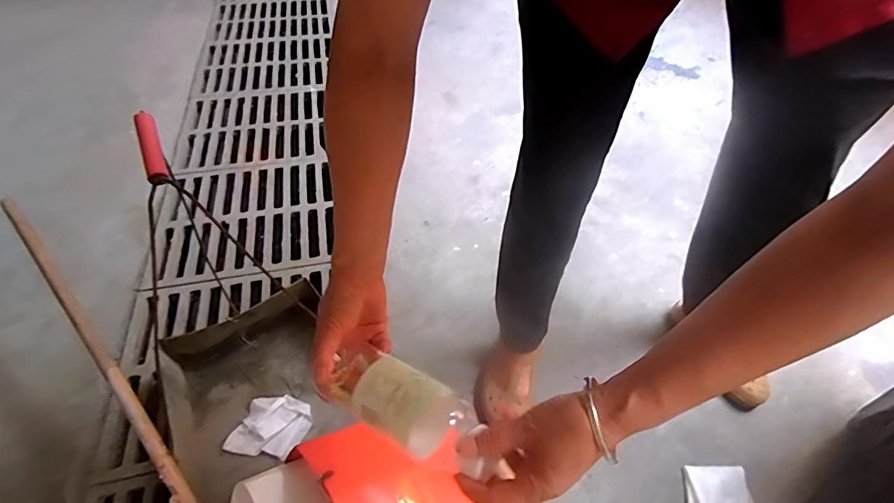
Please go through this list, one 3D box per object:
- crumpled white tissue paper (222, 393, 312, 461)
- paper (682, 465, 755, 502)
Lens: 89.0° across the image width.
[{"bbox_3d":[-0.306,0.303,0.792,0.113,0.019,0.111,17,49,12],"label":"crumpled white tissue paper"},{"bbox_3d":[0.450,0.406,0.749,0.100,0.020,0.096,4,48,0],"label":"paper"}]

